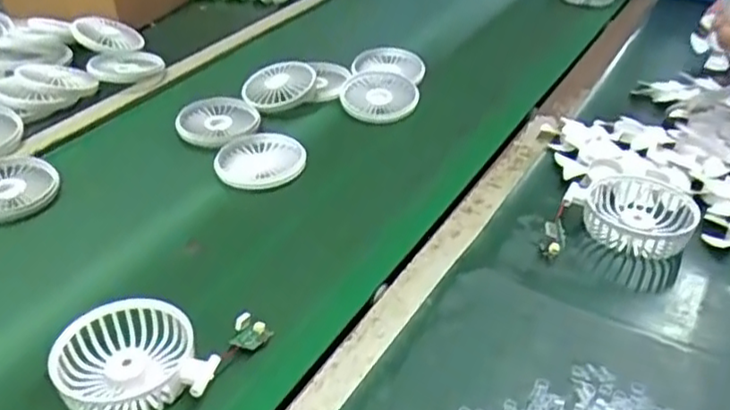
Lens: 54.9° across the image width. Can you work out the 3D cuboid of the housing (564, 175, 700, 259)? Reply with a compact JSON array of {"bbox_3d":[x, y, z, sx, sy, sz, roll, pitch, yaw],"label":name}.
[{"bbox_3d":[0.226,0.002,0.599,0.099,0.036,0.082,16,38,19],"label":"housing"}]

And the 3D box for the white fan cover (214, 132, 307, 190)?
[{"bbox_3d":[-0.104,-0.046,0.702,0.086,0.015,0.082,-4,36,-7],"label":"white fan cover"}]

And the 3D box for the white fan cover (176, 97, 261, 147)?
[{"bbox_3d":[-0.158,-0.093,0.758,0.069,0.022,0.083,21,39,28],"label":"white fan cover"}]

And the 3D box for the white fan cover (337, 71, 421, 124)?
[{"bbox_3d":[0.017,-0.127,0.813,0.087,0.022,0.092,3,33,5],"label":"white fan cover"}]

